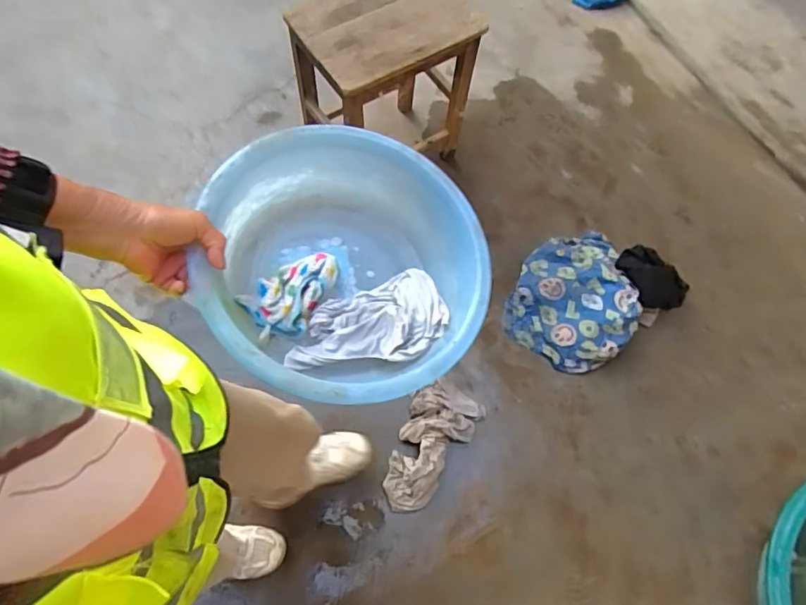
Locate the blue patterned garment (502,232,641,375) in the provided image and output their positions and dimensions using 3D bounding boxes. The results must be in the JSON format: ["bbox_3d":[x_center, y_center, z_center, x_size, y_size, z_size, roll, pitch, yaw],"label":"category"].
[{"bbox_3d":[0.443,-0.024,1.406,0.301,0.093,0.398,24,67,9],"label":"blue patterned garment"}]

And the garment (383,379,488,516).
[{"bbox_3d":[0.046,0.312,1.238,0.161,0.059,0.297,32,69,12],"label":"garment"}]

